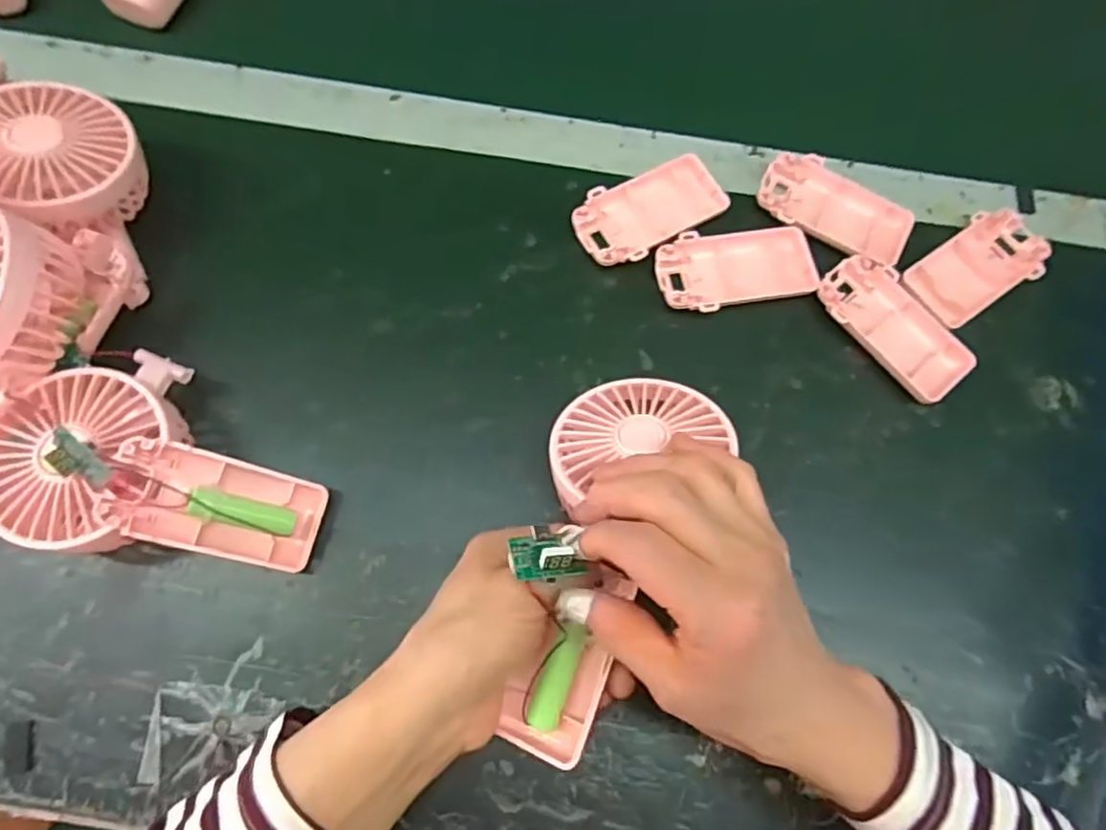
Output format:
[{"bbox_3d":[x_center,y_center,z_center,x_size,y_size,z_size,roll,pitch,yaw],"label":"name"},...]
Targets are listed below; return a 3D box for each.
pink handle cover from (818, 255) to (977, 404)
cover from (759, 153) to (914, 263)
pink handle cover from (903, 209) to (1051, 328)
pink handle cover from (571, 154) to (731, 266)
[{"bbox_3d":[0.205,-0.053,0.386,0.052,0.016,0.096,-38,77,-13],"label":"pink handle cover"},{"bbox_3d":[0.180,-0.132,0.406,0.096,0.013,0.052,31,73,8],"label":"cover"},{"bbox_3d":[0.267,-0.093,0.400,0.092,0.010,0.051,-37,77,-13],"label":"pink handle cover"},{"bbox_3d":[0.061,-0.128,0.401,0.097,0.015,0.051,-26,74,-10],"label":"pink handle cover"}]

